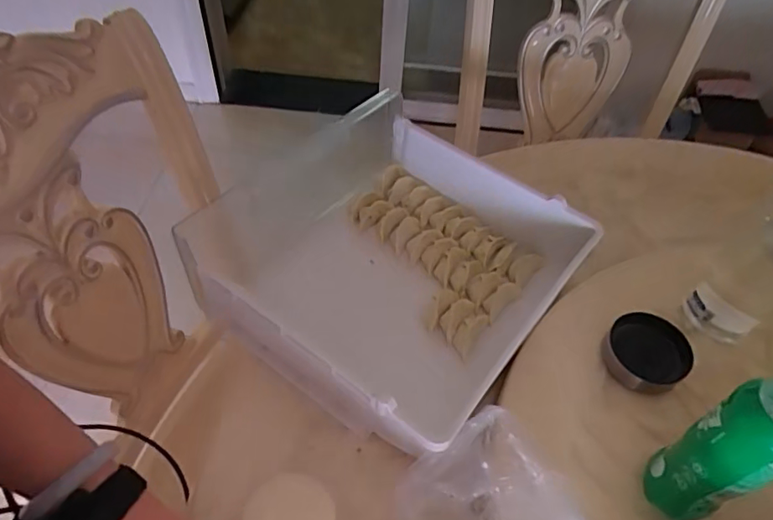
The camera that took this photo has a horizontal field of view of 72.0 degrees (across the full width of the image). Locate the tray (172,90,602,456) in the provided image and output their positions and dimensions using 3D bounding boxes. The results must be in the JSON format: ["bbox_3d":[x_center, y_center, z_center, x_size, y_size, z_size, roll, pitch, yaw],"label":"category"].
[{"bbox_3d":[0.019,0.000,0.658,0.353,0.116,0.381,32,55,21],"label":"tray"}]

